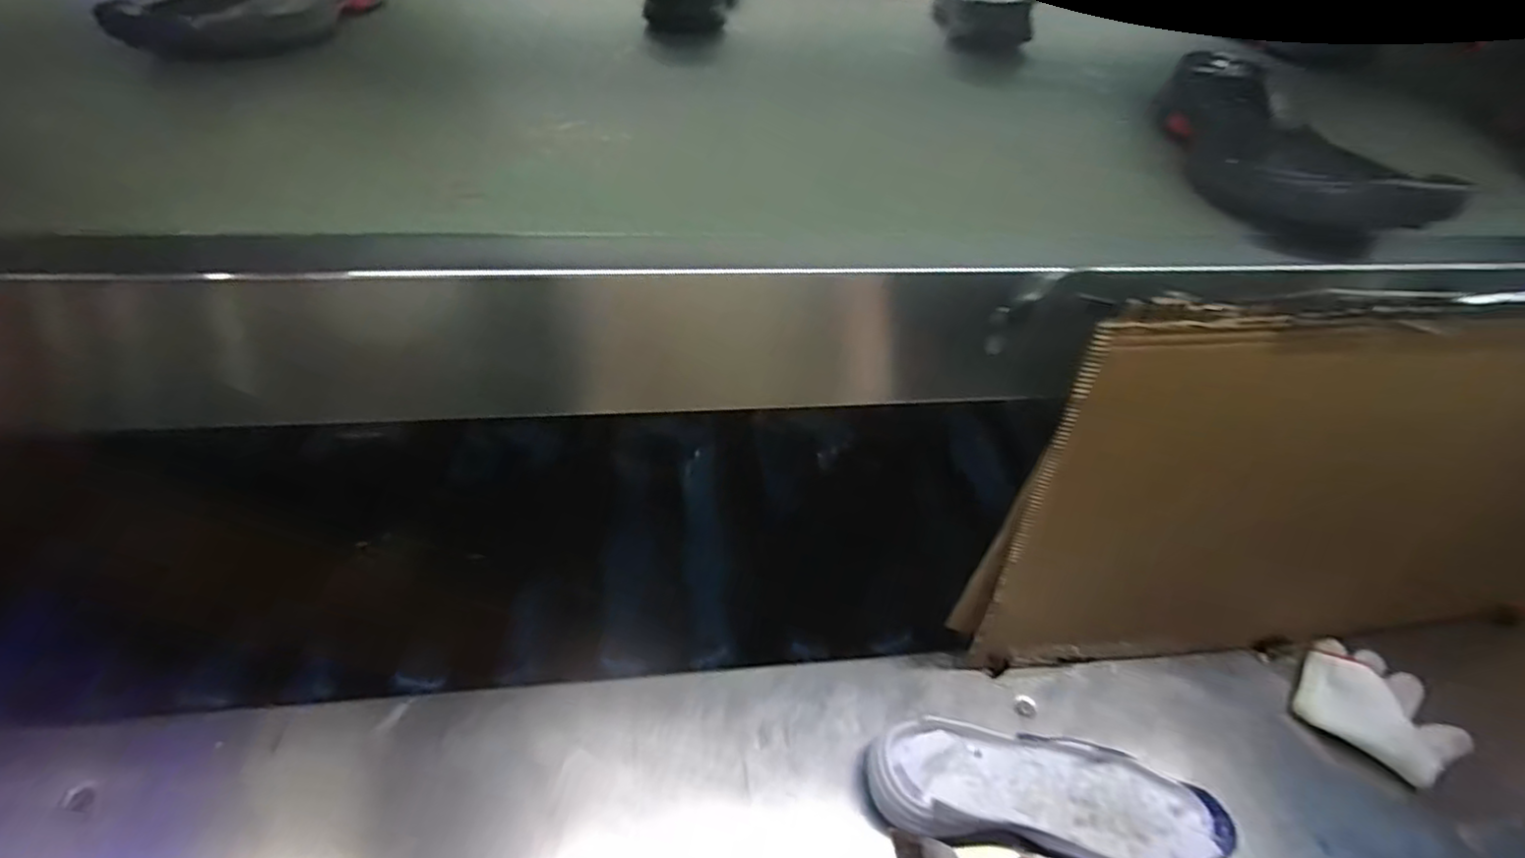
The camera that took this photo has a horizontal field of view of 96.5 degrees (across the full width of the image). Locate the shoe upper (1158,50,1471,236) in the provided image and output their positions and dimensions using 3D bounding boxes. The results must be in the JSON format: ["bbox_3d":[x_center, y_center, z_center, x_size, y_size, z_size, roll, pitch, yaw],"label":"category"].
[{"bbox_3d":[0.368,-0.207,0.500,0.089,0.055,0.256,6,44,2],"label":"shoe upper"}]

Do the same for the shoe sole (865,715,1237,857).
[{"bbox_3d":[0.227,0.304,0.555,0.282,0.054,0.101,6,44,2],"label":"shoe sole"}]

